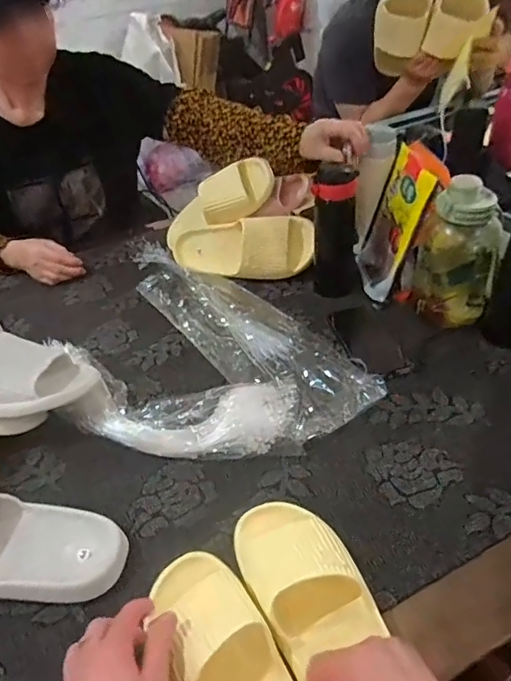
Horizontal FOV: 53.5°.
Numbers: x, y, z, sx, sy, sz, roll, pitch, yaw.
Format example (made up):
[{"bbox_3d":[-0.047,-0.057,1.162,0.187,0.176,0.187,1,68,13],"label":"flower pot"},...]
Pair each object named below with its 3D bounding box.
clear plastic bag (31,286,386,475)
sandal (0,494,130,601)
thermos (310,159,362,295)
[{"bbox_3d":[-0.048,-0.047,0.826,0.153,0.027,0.577,-28,46,-24],"label":"clear plastic bag"},{"bbox_3d":[-0.278,0.199,0.511,0.284,0.074,0.106,-3,41,3],"label":"sandal"},{"bbox_3d":[0.131,-0.174,0.821,0.075,0.201,0.069,3,42,9],"label":"thermos"}]

